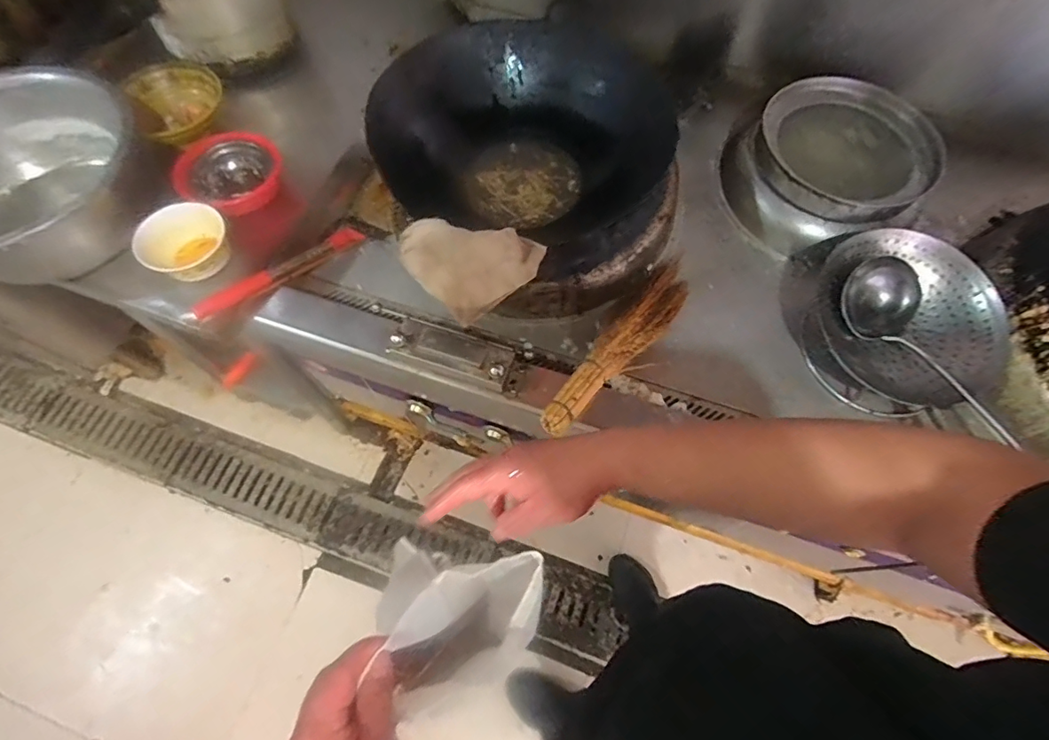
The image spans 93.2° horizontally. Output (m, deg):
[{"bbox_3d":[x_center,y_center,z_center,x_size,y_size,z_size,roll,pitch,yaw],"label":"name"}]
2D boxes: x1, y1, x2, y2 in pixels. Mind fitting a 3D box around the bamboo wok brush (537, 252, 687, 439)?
[{"bbox_3d":[0.157,-0.041,0.802,0.082,0.065,0.415,36,56,13],"label":"bamboo wok brush"}]

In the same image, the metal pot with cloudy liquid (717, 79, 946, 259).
[{"bbox_3d":[0.564,-0.399,0.949,0.338,0.165,0.320,1,66,-1],"label":"metal pot with cloudy liquid"}]

